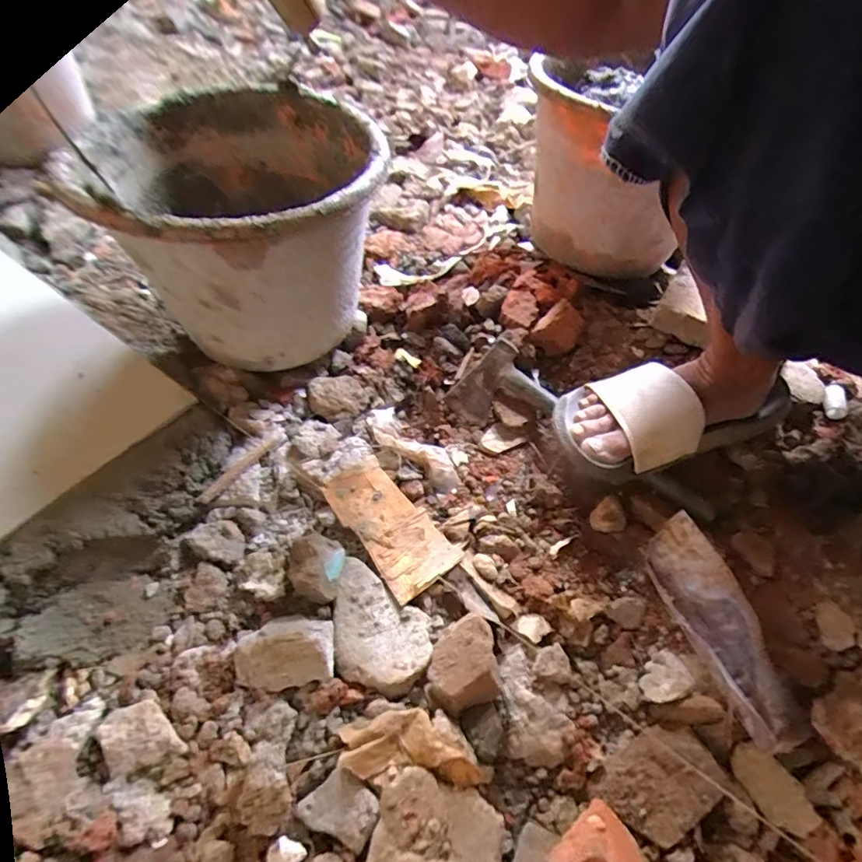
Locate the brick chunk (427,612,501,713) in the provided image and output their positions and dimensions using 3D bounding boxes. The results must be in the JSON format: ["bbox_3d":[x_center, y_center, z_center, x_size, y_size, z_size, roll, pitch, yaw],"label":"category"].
[{"bbox_3d":[0.024,0.181,0.381,0.050,0.025,0.066,0,53,-4],"label":"brick chunk"}]

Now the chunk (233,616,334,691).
[{"bbox_3d":[-0.115,0.173,0.382,0.075,0.025,0.049,-7,54,-8],"label":"chunk"}]

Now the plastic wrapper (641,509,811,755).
[{"bbox_3d":[0.234,0.155,0.393,0.048,0.030,0.171,-12,55,-12],"label":"plastic wrapper"}]

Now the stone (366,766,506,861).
[{"bbox_3d":[0.002,0.270,0.313,0.080,0.035,0.073,12,53,6],"label":"stone"}]

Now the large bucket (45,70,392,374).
[{"bbox_3d":[-0.191,-0.201,0.506,0.244,0.206,0.292,-27,59,-22],"label":"large bucket"}]

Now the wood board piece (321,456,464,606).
[{"bbox_3d":[-0.041,0.086,0.456,0.068,0.009,0.139,-32,61,-24],"label":"wood board piece"}]

